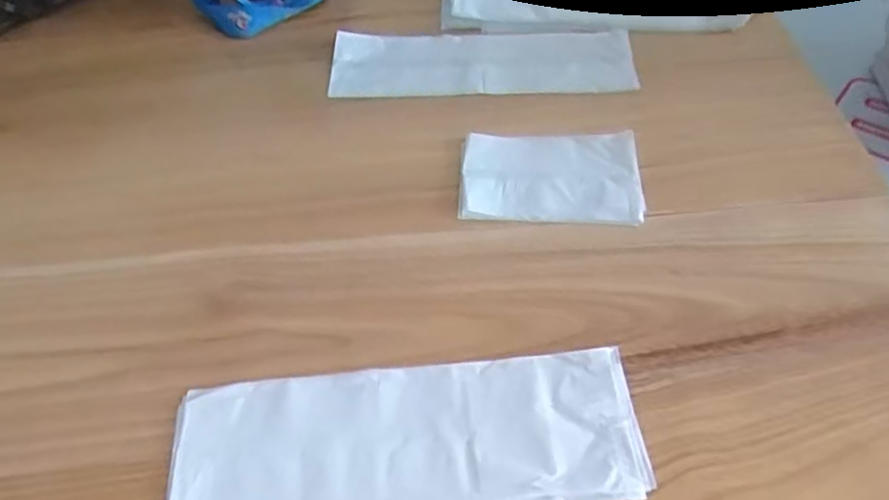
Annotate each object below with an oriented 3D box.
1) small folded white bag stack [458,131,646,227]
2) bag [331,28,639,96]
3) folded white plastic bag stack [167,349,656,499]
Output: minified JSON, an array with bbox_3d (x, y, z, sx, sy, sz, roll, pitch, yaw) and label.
[{"bbox_3d":[0.076,-0.055,0.501,0.127,0.006,0.081,2,53,5],"label":"small folded white bag stack"},{"bbox_3d":[0.032,-0.159,0.582,0.248,0.010,0.074,-1,53,2],"label":"bag"},{"bbox_3d":[-0.021,0.106,0.384,0.253,0.004,0.093,-5,53,-1],"label":"folded white plastic bag stack"}]

